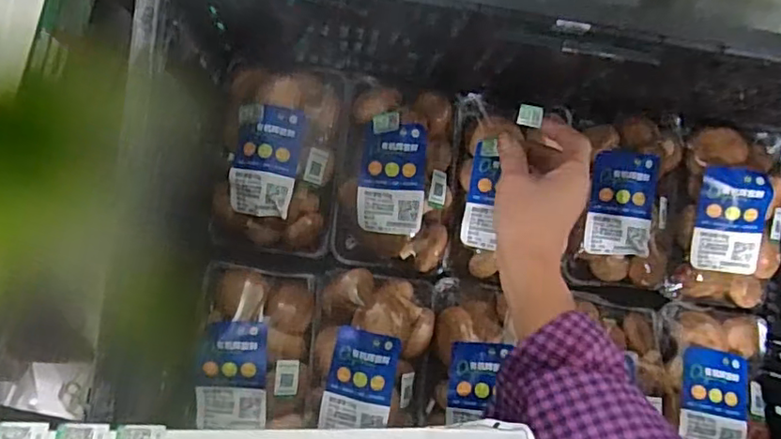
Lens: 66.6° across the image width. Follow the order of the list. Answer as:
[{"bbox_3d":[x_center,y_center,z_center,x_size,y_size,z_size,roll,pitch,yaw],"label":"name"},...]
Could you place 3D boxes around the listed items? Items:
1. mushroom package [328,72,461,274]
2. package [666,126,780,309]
[{"bbox_3d":[0.007,-0.041,0.548,0.107,0.066,0.171,6,87,-4],"label":"mushroom package"},{"bbox_3d":[0.345,-0.006,0.587,0.109,0.056,0.183,7,87,-4],"label":"package"}]

